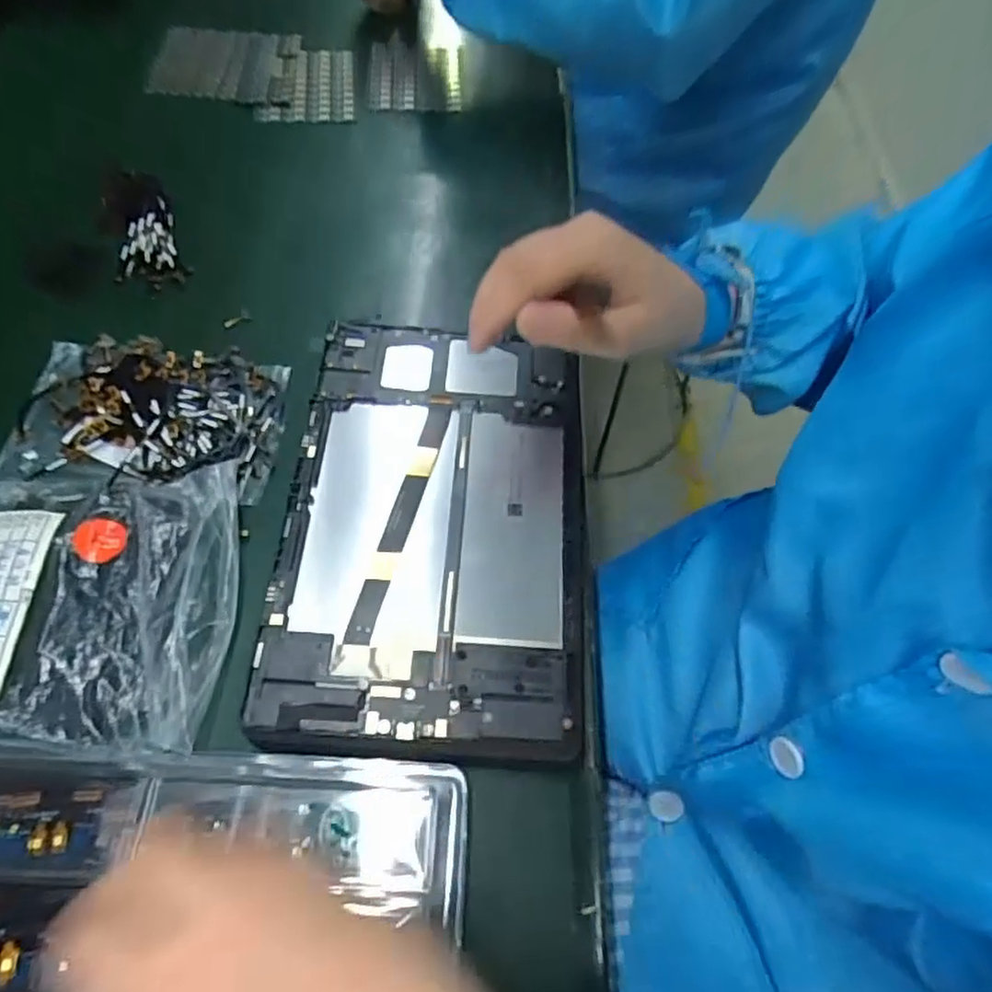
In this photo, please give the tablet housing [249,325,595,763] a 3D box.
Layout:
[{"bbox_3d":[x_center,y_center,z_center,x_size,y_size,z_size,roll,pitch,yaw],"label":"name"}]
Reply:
[{"bbox_3d":[-0.030,0.008,0.349,0.152,0.016,0.238,3,60,0],"label":"tablet housing"}]

